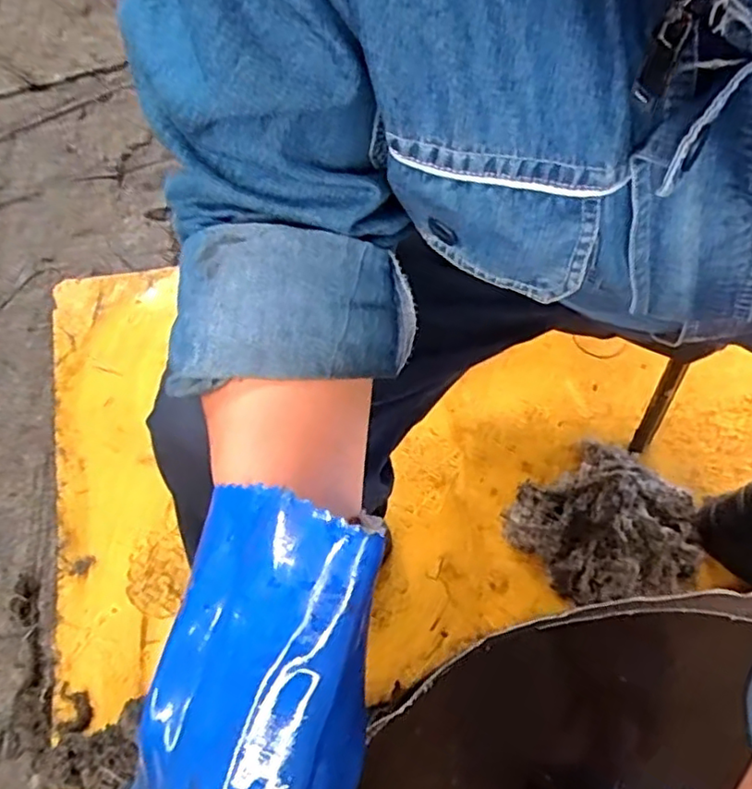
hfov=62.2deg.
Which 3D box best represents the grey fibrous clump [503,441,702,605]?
[{"bbox_3d":[0.270,0.153,0.717,0.185,0.083,0.181,-1,64,2],"label":"grey fibrous clump"}]

